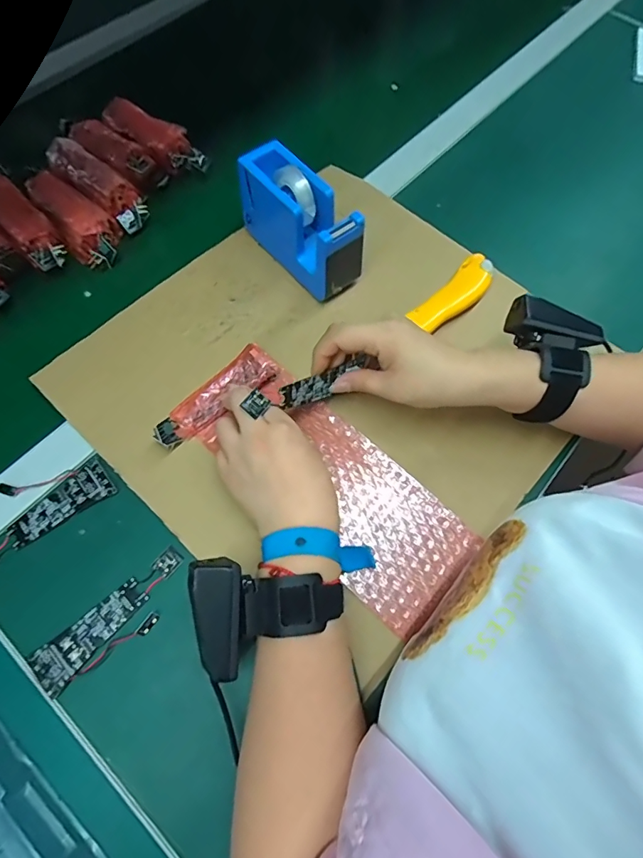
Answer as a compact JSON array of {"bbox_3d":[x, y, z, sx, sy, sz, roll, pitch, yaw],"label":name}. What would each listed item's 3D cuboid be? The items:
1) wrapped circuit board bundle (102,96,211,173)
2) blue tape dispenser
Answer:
[{"bbox_3d":[-0.187,-0.327,0.495,0.138,0.029,0.038,35,71,12],"label":"wrapped circuit board bundle"},{"bbox_3d":[-0.019,-0.189,0.415,0.049,0.084,0.134,-38,73,-15],"label":"blue tape dispenser"}]

